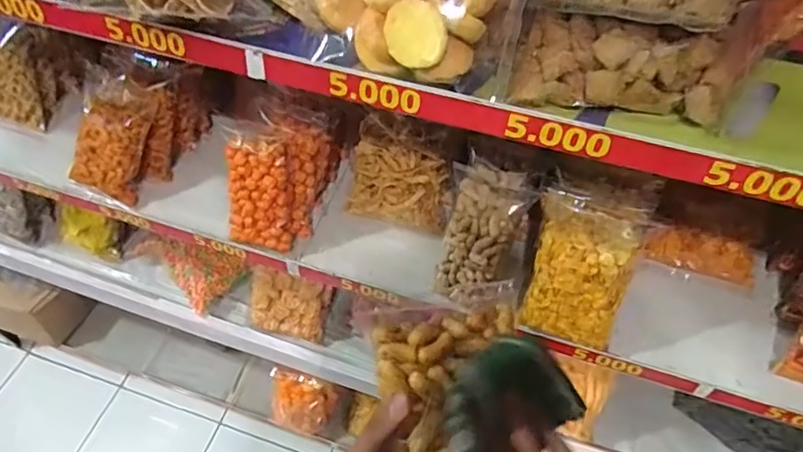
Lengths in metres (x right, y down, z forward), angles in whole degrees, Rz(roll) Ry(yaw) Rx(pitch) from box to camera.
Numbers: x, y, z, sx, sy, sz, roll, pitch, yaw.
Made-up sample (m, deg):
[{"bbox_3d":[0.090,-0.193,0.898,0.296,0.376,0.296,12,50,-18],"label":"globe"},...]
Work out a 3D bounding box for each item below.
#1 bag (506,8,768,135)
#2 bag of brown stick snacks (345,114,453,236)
[{"bbox_3d":[0.175,-0.122,0.421,0.172,0.055,0.068,9,53,5],"label":"bag"},{"bbox_3d":[-0.001,-0.064,0.705,0.126,0.152,0.042,13,31,13],"label":"bag of brown stick snacks"}]

